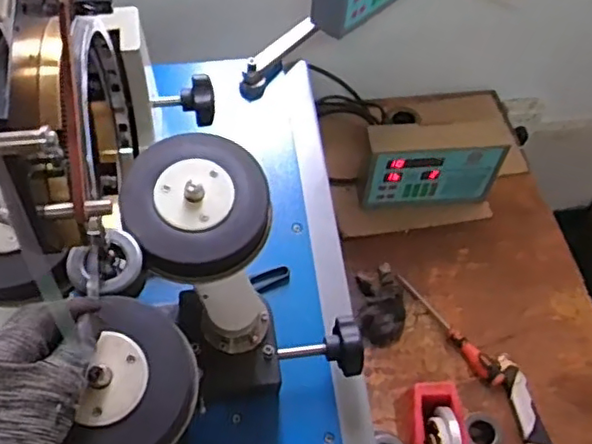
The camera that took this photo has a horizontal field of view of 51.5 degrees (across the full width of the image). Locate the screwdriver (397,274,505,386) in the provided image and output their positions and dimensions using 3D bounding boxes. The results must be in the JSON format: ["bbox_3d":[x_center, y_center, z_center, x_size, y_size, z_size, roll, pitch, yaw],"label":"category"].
[{"bbox_3d":[0.242,0.160,0.961,0.032,0.025,0.221,-28,63,-20],"label":"screwdriver"}]

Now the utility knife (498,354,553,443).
[{"bbox_3d":[0.334,0.269,0.893,0.041,0.017,0.166,-10,58,-10],"label":"utility knife"}]

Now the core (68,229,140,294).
[{"bbox_3d":[-0.159,0.033,0.513,0.059,0.023,0.051,-29,63,-21],"label":"core"}]

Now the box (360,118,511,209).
[{"bbox_3d":[0.224,-0.098,1.044,0.234,0.150,0.070,-4,57,-6],"label":"box"}]

